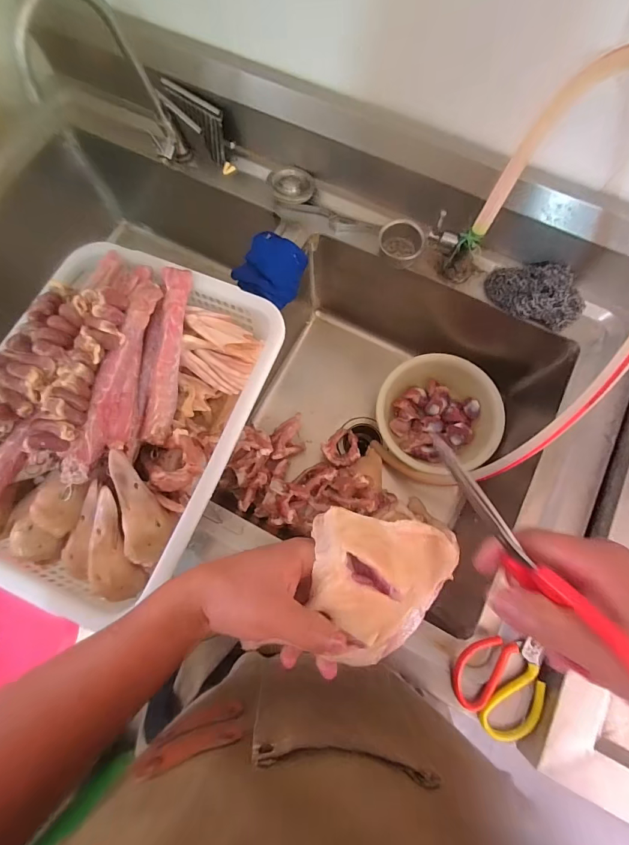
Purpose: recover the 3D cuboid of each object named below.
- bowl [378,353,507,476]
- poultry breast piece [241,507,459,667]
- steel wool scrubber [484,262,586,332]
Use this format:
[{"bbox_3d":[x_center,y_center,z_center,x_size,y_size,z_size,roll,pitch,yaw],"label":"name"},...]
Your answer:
[{"bbox_3d":[0.262,-0.022,0.815,0.241,0.068,0.241,0,75,1],"label":"bowl"},{"bbox_3d":[0.044,0.117,0.266,0.096,0.028,0.097,10,75,4],"label":"poultry breast piece"},{"bbox_3d":[0.361,-0.210,0.621,0.148,0.049,0.084,18,76,5],"label":"steel wool scrubber"}]

